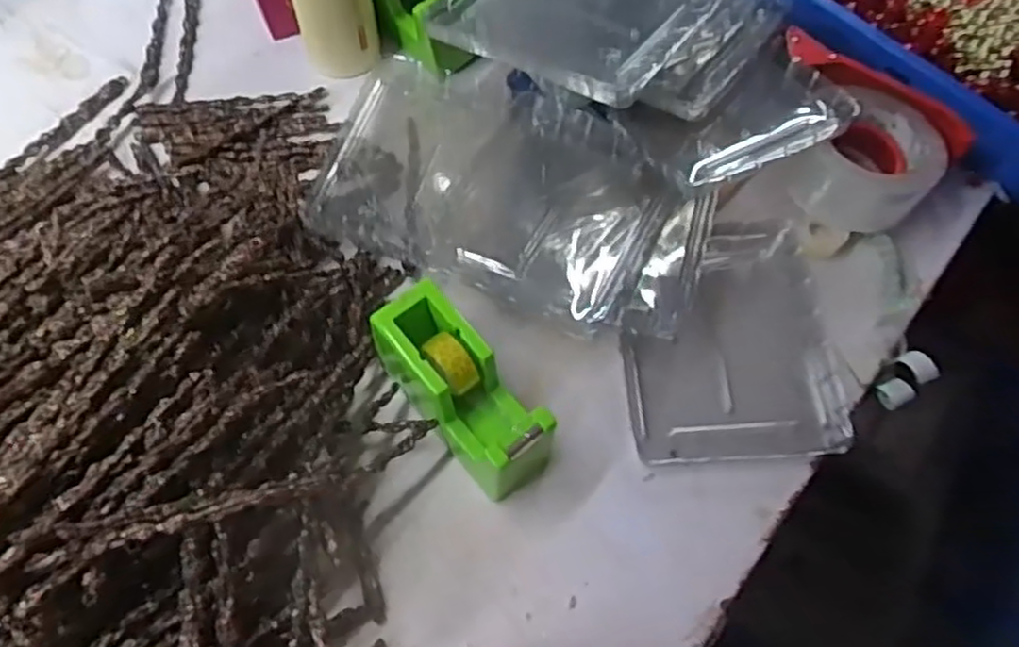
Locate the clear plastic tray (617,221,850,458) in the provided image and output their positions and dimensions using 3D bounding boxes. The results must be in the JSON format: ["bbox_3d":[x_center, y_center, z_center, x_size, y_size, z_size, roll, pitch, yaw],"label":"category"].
[{"bbox_3d":[0.155,0.005,0.526,0.150,0.030,0.187,-4,64,-5],"label":"clear plastic tray"}]

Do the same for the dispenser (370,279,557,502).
[{"bbox_3d":[-0.030,0.046,0.470,0.050,0.074,0.131,-36,71,-19],"label":"dispenser"}]

